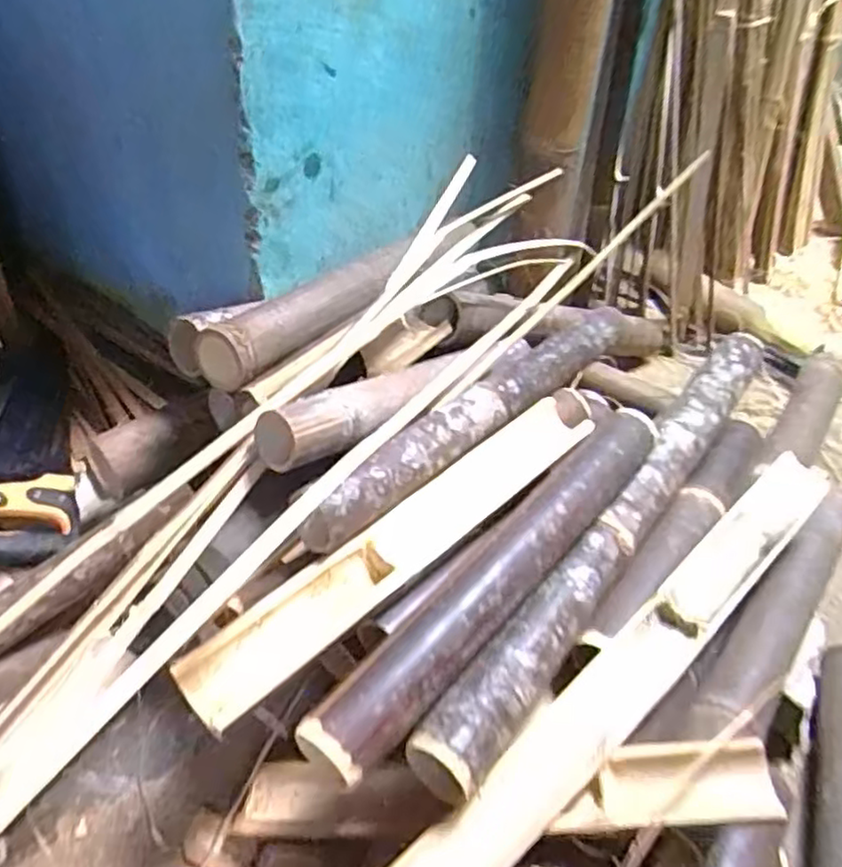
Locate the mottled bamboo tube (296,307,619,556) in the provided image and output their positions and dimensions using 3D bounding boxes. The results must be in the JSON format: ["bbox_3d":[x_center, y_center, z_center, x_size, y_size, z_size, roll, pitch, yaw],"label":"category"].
[{"bbox_3d":[0.075,-0.032,0.785,0.054,0.053,0.528,30,44,28],"label":"mottled bamboo tube"}]

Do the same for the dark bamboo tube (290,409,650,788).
[{"bbox_3d":[0.077,0.119,0.632,0.062,0.073,0.464,31,47,29],"label":"dark bamboo tube"}]

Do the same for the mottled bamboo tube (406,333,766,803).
[{"bbox_3d":[0.220,0.074,0.738,0.069,0.062,0.709,28,45,26],"label":"mottled bamboo tube"}]

